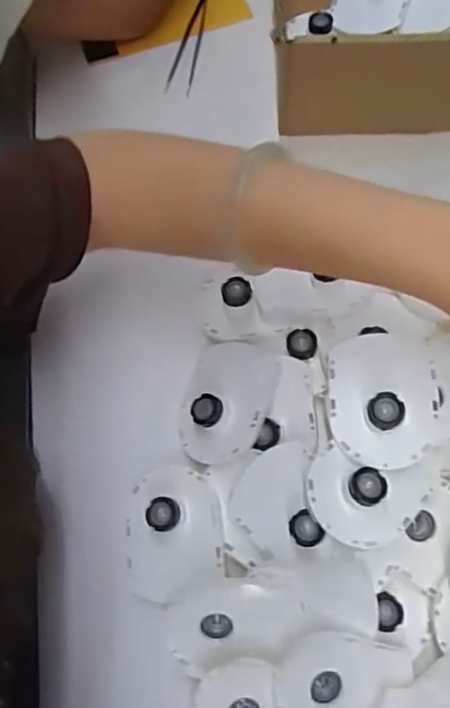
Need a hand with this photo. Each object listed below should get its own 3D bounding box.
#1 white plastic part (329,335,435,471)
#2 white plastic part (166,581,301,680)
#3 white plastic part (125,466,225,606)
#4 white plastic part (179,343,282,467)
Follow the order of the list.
[{"bbox_3d":[0.087,0.024,0.317,0.056,0.031,0.076,-1,71,1],"label":"white plastic part"},{"bbox_3d":[0.005,0.149,0.310,0.071,0.022,0.046,-11,71,-3],"label":"white plastic part"},{"bbox_3d":[-0.030,0.104,0.331,0.056,0.020,0.072,-6,71,-1],"label":"white plastic part"},{"bbox_3d":[0.001,0.029,0.348,0.052,0.024,0.076,18,72,7],"label":"white plastic part"}]

